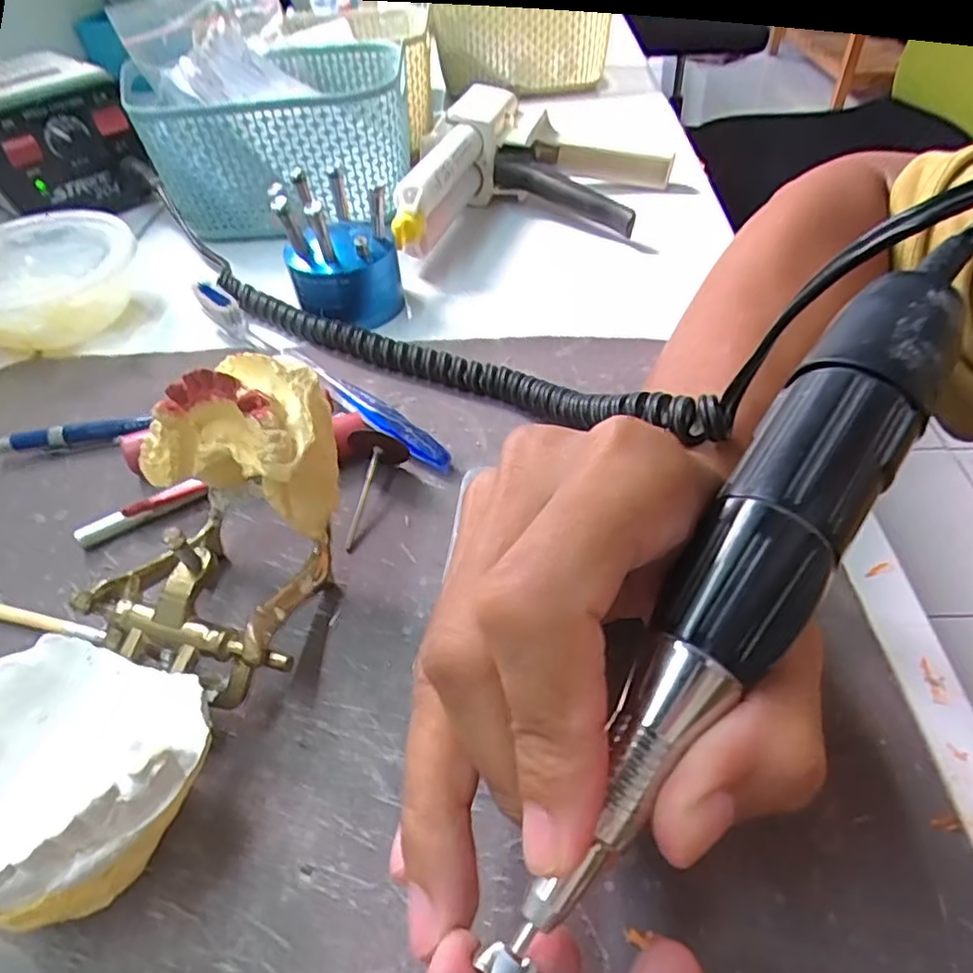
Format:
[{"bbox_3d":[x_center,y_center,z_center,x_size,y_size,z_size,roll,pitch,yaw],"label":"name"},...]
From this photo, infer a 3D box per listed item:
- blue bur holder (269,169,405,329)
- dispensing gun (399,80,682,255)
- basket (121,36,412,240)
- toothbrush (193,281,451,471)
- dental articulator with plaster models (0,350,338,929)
[{"bbox_3d":[-0.078,-0.128,0.344,0.055,0.064,0.057,-11,47,-5],"label":"blue bur holder"},{"bbox_3d":[0.034,-0.199,0.411,0.152,0.055,0.187,9,48,13],"label":"dispensing gun"},{"bbox_3d":[-0.134,-0.234,0.440,0.157,0.082,0.122,-5,47,0],"label":"basket"},{"bbox_3d":[-0.084,-0.056,0.305,0.182,0.024,0.012,33,57,30],"label":"toothbrush"},{"bbox_3d":[-0.094,0.035,0.185,0.068,0.077,0.147,8,48,12],"label":"dental articulator with plaster models"}]

